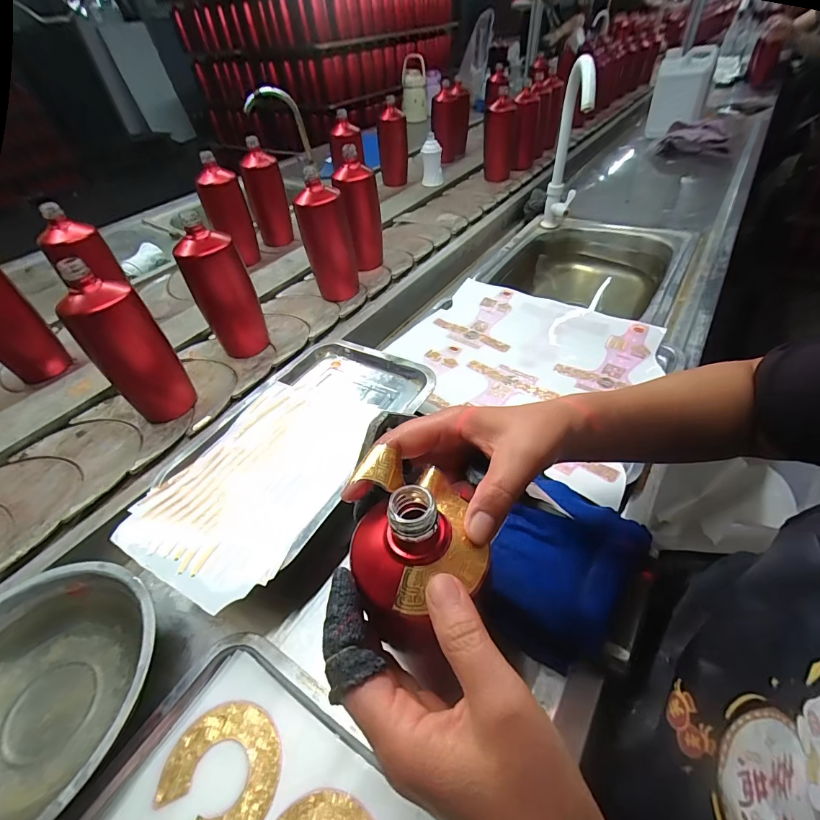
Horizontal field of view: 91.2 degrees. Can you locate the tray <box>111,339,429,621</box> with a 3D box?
[{"bbox_3d":[-0.135,0.044,0.464,0.206,0.053,0.337,23,51,25],"label":"tray"}]

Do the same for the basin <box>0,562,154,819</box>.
[{"bbox_3d":[-0.296,0.225,0.310,0.193,0.052,0.192,-3,45,3],"label":"basin"}]

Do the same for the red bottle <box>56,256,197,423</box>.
[{"bbox_3d":[-0.347,-0.076,0.498,0.082,0.193,0.071,-36,52,-27],"label":"red bottle"}]

